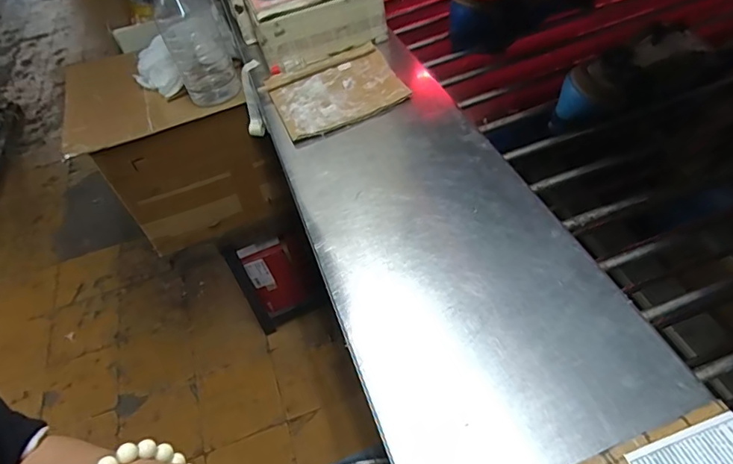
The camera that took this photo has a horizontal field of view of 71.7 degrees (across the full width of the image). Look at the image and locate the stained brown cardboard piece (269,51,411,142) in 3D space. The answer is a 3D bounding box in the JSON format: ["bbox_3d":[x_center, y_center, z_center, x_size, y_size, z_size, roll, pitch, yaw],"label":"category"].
[{"bbox_3d":[-0.040,-0.189,0.695,0.167,0.020,0.132,-24,49,-11],"label":"stained brown cardboard piece"}]

